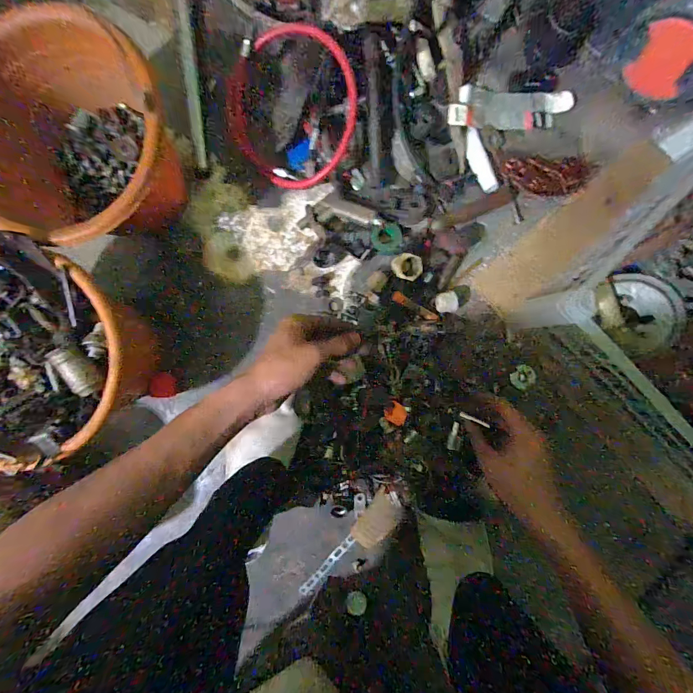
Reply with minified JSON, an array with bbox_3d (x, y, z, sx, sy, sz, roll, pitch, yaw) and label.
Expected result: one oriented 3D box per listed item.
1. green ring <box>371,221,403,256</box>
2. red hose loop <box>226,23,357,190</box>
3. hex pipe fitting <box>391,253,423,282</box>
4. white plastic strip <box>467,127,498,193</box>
[{"bbox_3d":[0.060,-0.155,0.493,0.044,0.014,0.044,0,90,2],"label":"green ring"},{"bbox_3d":[-0.073,-0.320,0.463,0.174,0.012,0.189,3,106,10],"label":"red hose loop"},{"bbox_3d":[0.084,-0.111,0.476,0.040,0.014,0.035,11,102,3],"label":"hex pipe fitting"},{"bbox_3d":[0.190,-0.264,0.485,0.026,0.006,0.091,-21,89,2],"label":"white plastic strip"}]

